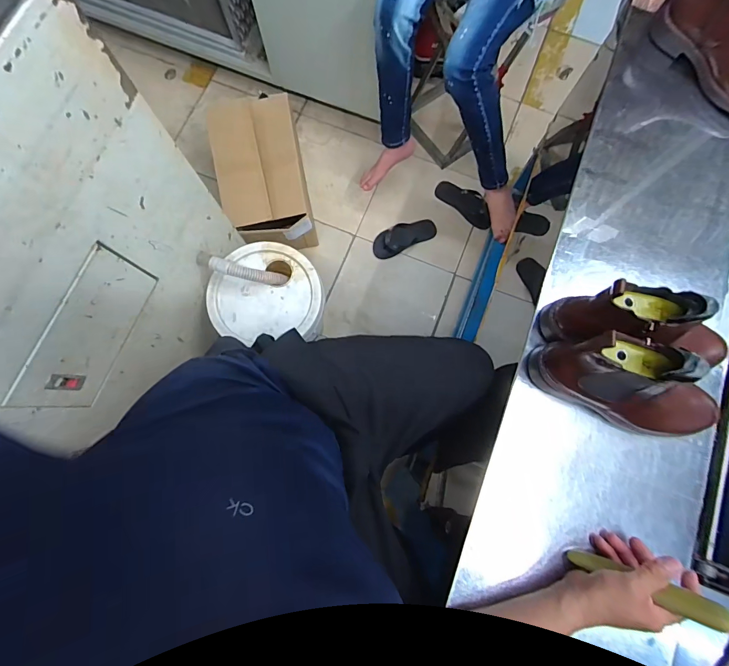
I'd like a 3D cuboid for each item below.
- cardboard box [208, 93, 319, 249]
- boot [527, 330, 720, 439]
[{"bbox_3d":[-0.342,-0.513,1.298,0.279,0.234,0.490,-11,80,-3],"label":"cardboard box"},{"bbox_3d":[0.365,0.076,0.469,0.258,0.165,0.073,20,80,3],"label":"boot"}]

